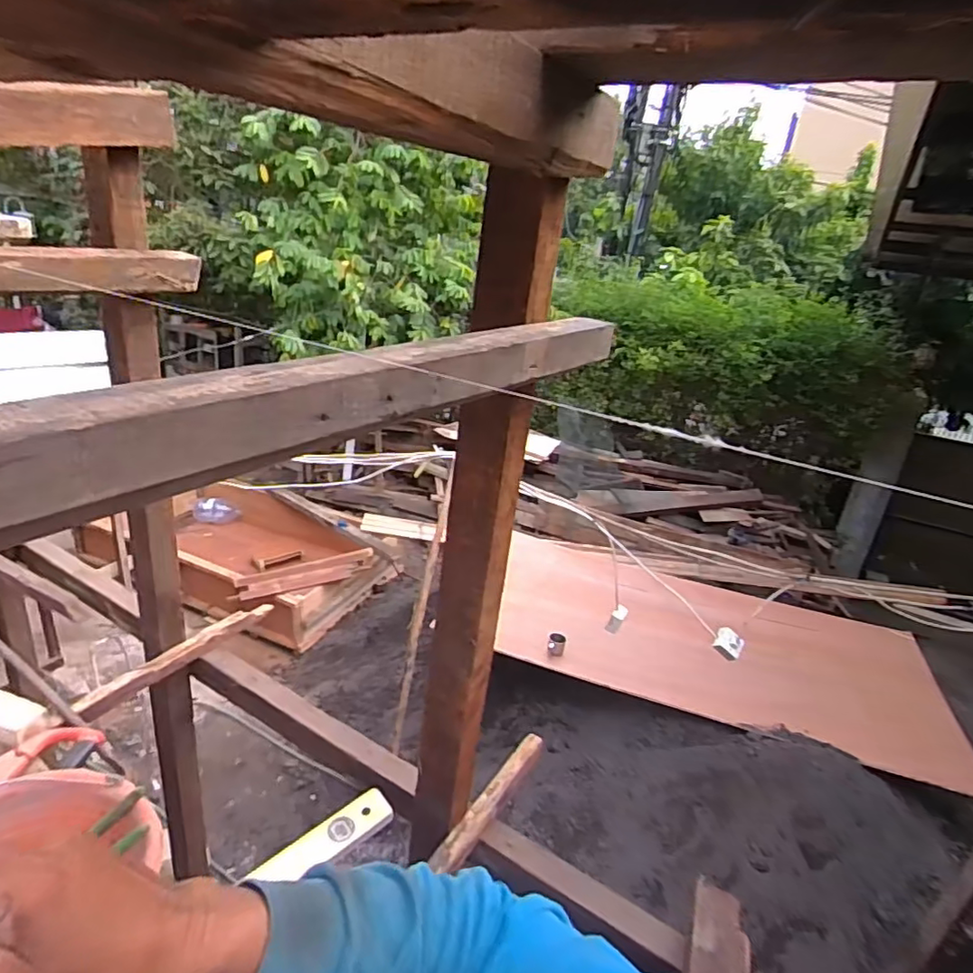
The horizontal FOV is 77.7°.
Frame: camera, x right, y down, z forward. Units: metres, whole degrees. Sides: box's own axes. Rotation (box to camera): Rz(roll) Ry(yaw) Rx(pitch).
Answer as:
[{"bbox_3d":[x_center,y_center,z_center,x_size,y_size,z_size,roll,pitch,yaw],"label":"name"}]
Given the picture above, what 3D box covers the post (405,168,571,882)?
[{"bbox_3d":[-0.015,0.109,0.772,0.091,0.907,0.066,6,23,-1],"label":"post"}]

